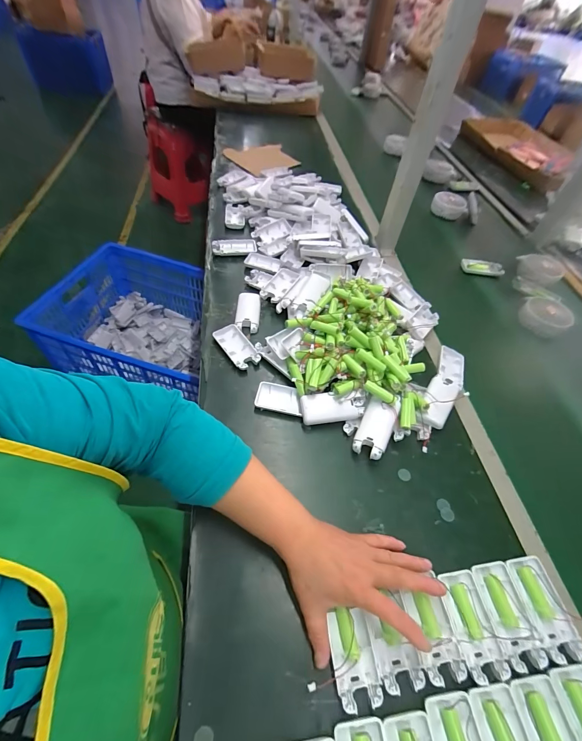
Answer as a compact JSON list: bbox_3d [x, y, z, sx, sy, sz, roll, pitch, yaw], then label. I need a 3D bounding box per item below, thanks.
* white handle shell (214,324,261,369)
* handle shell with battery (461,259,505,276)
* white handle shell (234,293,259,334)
[{"bbox_3d":[-0.092,-0.042,0.567,0.045,0.013,0.089,-30,61,-25],"label":"white handle shell"},{"bbox_3d":[0.450,-0.241,0.772,0.093,0.017,0.039,12,53,3],"label":"handle shell with battery"},{"bbox_3d":[-0.082,-0.112,0.629,0.045,0.012,0.102,1,53,-5],"label":"white handle shell"}]

